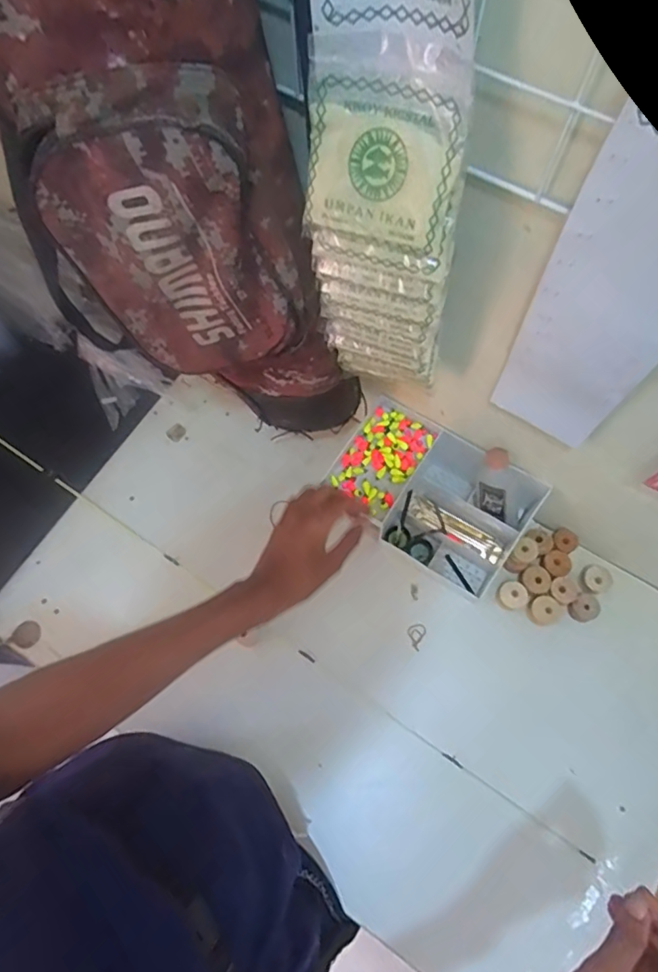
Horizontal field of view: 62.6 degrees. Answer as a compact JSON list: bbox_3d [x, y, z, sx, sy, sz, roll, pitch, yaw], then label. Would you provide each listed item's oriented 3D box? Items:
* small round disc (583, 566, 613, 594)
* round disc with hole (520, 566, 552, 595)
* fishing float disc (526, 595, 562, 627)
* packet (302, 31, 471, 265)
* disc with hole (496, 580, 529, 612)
[{"bbox_3d":[0.330,0.114,0.662,0.033,0.014,0.032,-1,70,2],"label":"small round disc"},{"bbox_3d":[0.256,0.116,0.666,0.033,0.008,0.034,-1,70,2],"label":"round disc with hole"},{"bbox_3d":[0.261,0.152,0.654,0.038,0.010,0.035,-1,70,2],"label":"fishing float disc"},{"bbox_3d":[0.031,-0.199,0.323,0.092,0.107,0.014,18,41,12],"label":"packet"},{"bbox_3d":[0.224,0.135,0.663,0.036,0.011,0.034,-1,70,2],"label":"disc with hole"}]

